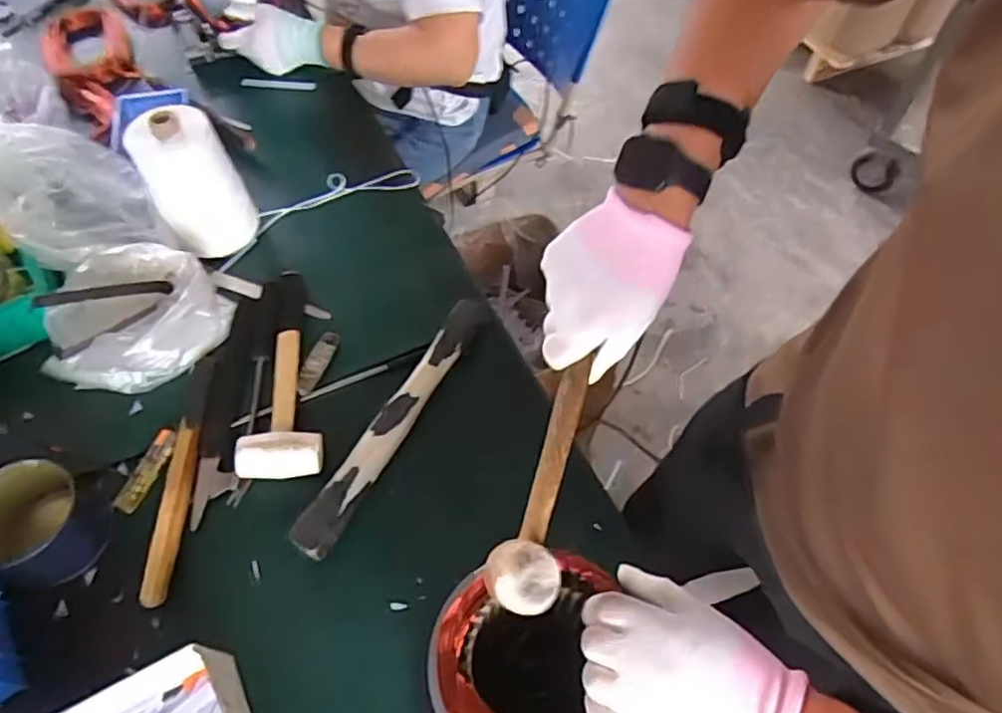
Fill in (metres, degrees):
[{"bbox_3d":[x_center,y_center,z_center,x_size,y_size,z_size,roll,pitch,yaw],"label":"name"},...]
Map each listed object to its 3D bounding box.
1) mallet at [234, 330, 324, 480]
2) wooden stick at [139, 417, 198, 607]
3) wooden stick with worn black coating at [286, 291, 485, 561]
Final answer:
[{"bbox_3d":[-0.228,0.045,0.689,0.081,0.035,0.167,-3,58,-5],"label":"mallet"},{"bbox_3d":[-0.322,0.151,0.640,0.026,0.019,0.176,-2,58,-4],"label":"wooden stick"},{"bbox_3d":[-0.107,0.064,0.689,0.035,0.038,0.321,26,60,13],"label":"wooden stick with worn black coating"}]

